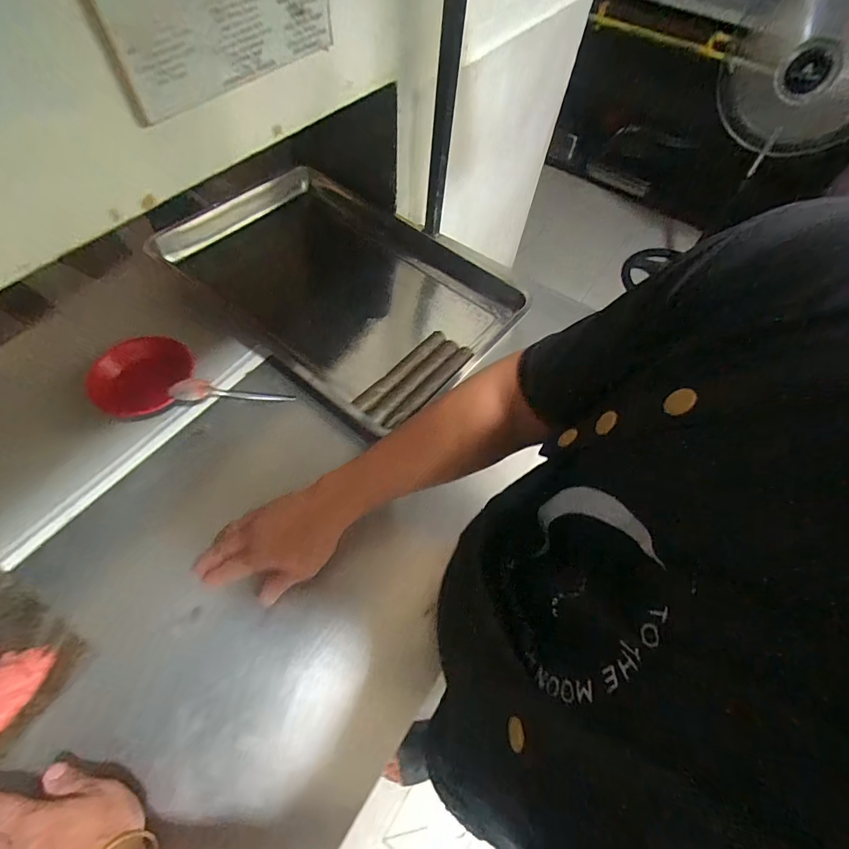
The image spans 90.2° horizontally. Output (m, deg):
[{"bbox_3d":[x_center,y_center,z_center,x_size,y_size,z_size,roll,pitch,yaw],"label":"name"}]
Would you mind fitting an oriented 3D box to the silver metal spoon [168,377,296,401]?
[{"bbox_3d":[-0.282,-0.045,0.625,0.166,0.014,0.038,7,58,-19],"label":"silver metal spoon"}]

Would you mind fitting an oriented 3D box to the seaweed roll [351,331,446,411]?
[{"bbox_3d":[-0.036,-0.086,0.675,0.031,0.026,0.200,37,64,16],"label":"seaweed roll"}]

